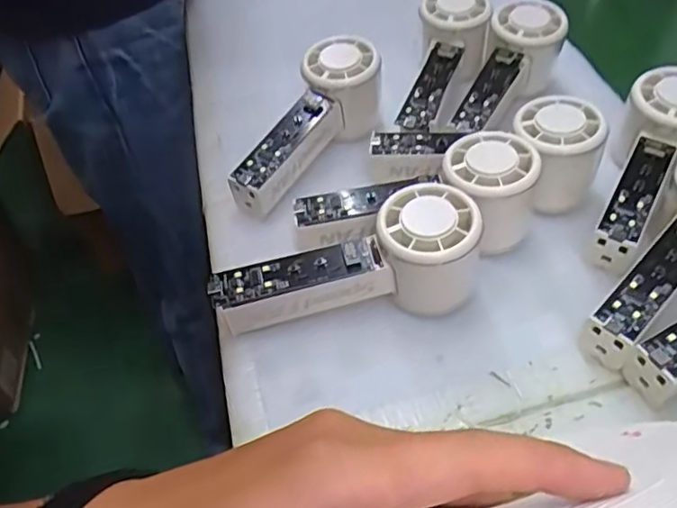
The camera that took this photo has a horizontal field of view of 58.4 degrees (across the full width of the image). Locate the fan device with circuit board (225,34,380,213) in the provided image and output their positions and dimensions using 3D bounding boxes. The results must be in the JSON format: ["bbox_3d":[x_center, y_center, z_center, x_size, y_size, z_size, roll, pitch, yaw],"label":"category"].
[{"bbox_3d":[-0.020,-0.094,0.437,0.057,0.058,0.149,22,53,19],"label":"fan device with circuit board"}]

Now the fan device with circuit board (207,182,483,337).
[{"bbox_3d":[0.004,0.004,0.349,0.153,0.055,0.056,-8,49,-5],"label":"fan device with circuit board"}]

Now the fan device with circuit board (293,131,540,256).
[{"bbox_3d":[0.050,-0.031,0.377,0.150,0.053,0.060,-14,50,-10],"label":"fan device with circuit board"}]

